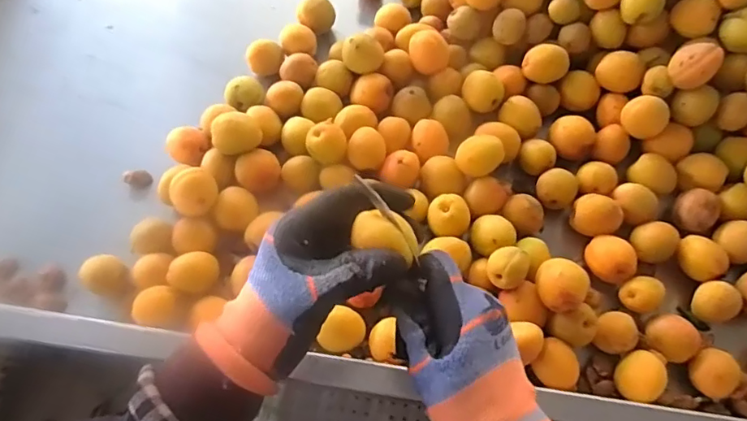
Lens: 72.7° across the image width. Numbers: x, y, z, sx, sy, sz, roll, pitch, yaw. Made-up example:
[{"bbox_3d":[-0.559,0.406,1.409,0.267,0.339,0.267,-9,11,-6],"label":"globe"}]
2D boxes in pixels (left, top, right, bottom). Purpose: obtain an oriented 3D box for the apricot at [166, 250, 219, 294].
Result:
[{"bbox_3d":[-0.167,0.058,0.474,0.037,0.034,0.039,-1,66,1],"label":"apricot"}]

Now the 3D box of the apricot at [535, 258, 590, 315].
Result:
[{"bbox_3d":[0.160,0.067,0.435,0.046,0.038,0.035,34,71,15],"label":"apricot"}]

